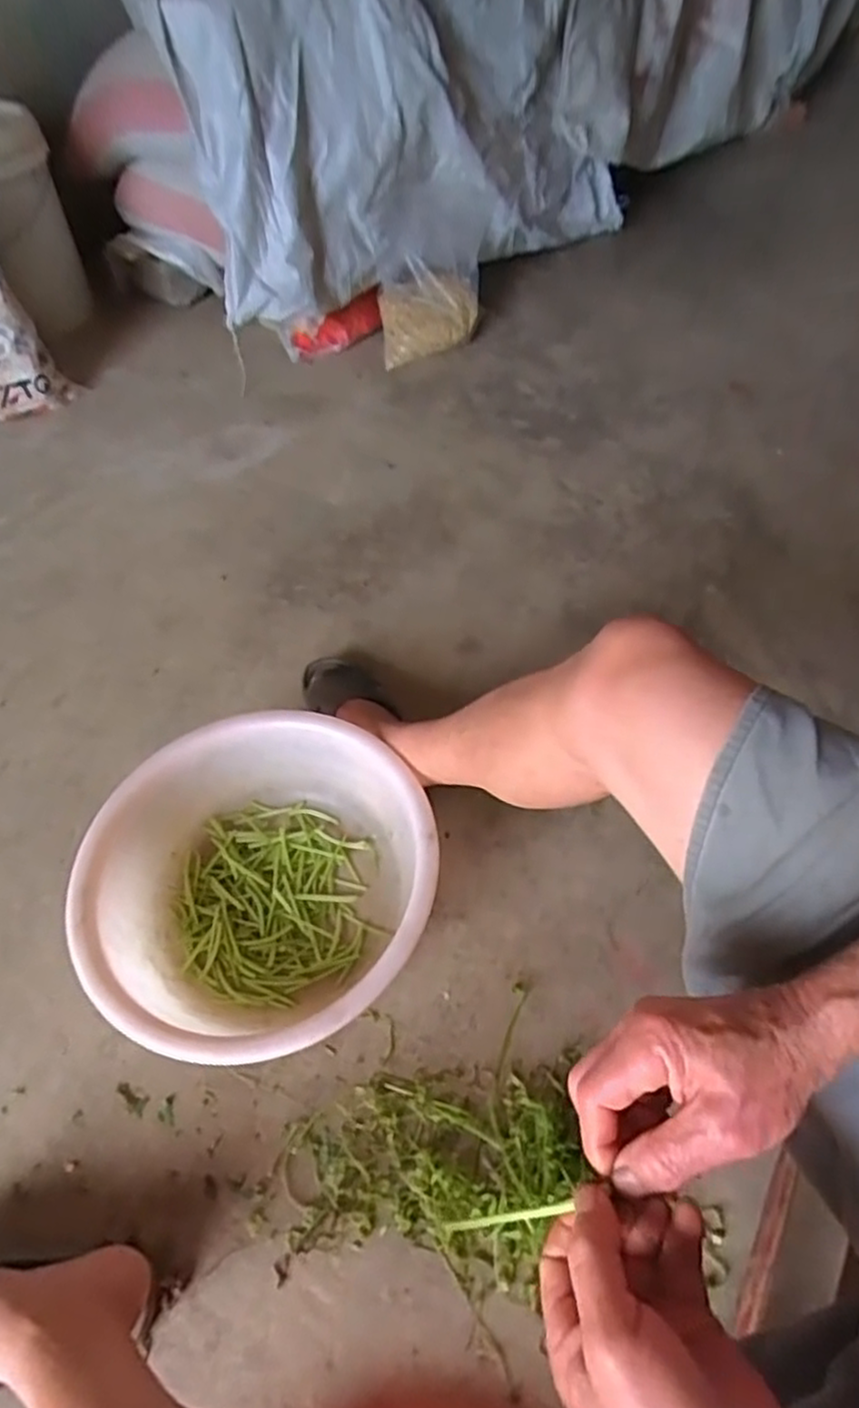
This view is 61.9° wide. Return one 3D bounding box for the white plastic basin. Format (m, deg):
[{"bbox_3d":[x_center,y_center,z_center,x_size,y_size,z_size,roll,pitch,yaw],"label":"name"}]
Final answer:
[{"bbox_3d":[-0.178,0.202,0.799,0.361,0.145,0.359,-1,51,2],"label":"white plastic basin"}]

